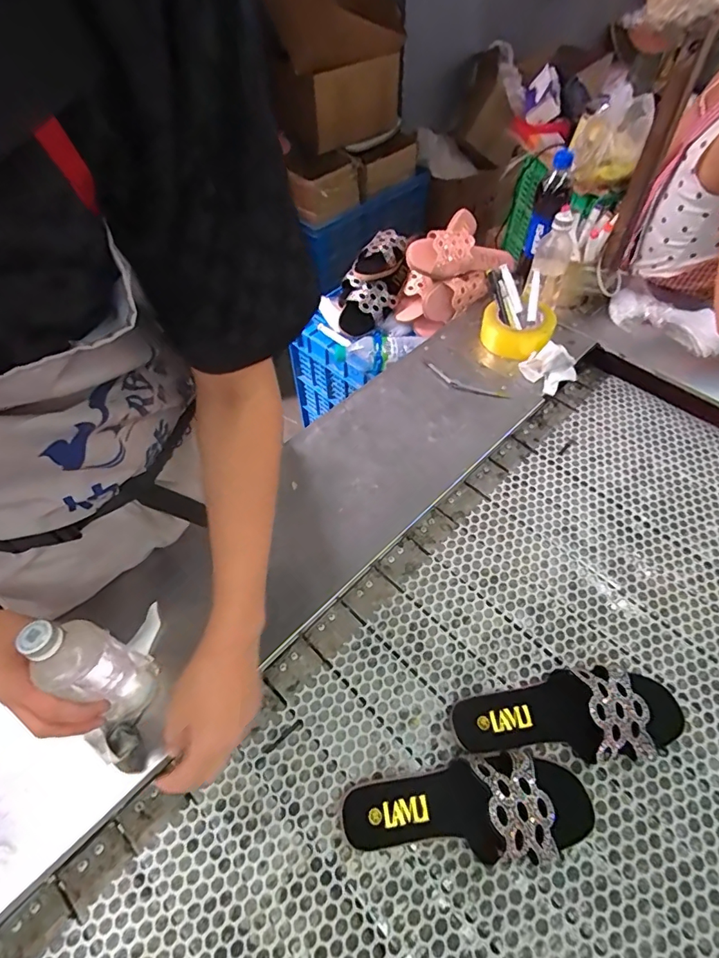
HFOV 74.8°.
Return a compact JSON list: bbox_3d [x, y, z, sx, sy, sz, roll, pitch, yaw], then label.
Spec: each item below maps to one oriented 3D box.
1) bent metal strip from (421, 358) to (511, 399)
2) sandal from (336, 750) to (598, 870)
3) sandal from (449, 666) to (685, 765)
[{"bbox_3d":[0.173,-0.167,0.809,0.170,0.007,0.036,30,61,21],"label":"bent metal strip"},{"bbox_3d":[0.107,0.325,0.464,0.242,0.062,0.085,-4,54,-1],"label":"sandal"},{"bbox_3d":[0.230,0.256,0.509,0.250,0.058,0.091,-5,54,-1],"label":"sandal"}]

